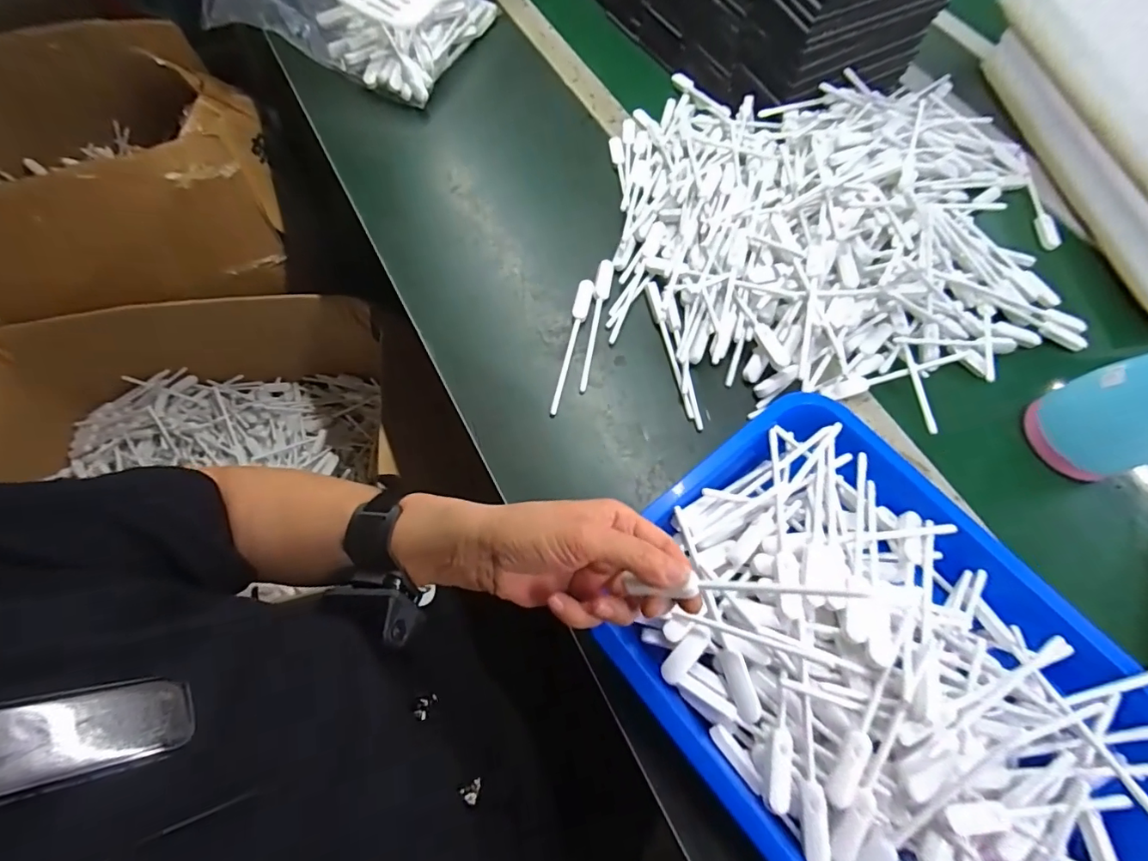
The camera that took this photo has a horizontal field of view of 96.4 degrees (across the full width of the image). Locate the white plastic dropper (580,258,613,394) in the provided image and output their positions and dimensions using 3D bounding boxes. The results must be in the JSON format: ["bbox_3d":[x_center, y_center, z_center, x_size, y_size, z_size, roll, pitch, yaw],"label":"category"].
[{"bbox_3d":[0.019,-0.102,0.483,0.015,0.012,0.139,12,66,3],"label":"white plastic dropper"}]

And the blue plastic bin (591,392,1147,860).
[{"bbox_3d":[0.208,0.168,0.353,0.269,0.055,0.364,-37,72,-16],"label":"blue plastic bin"}]

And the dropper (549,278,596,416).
[{"bbox_3d":[-0.002,-0.079,0.477,0.015,0.011,0.143,12,66,3],"label":"dropper"}]

